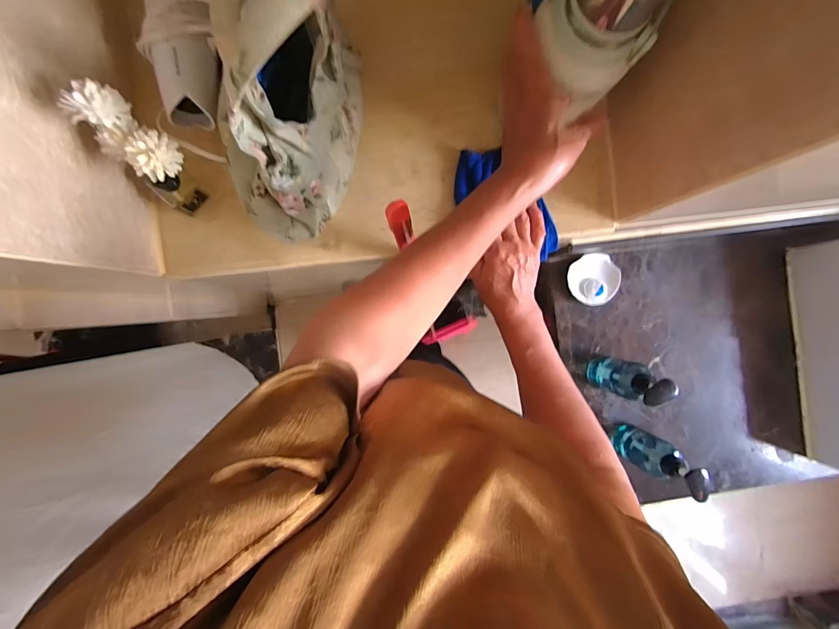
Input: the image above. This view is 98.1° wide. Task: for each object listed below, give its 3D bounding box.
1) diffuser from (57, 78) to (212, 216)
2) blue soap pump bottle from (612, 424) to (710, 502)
[{"bbox_3d":[-0.262,-0.152,0.354,0.073,0.147,0.059,44,88,-4],"label":"diffuser"},{"bbox_3d":[0.387,0.232,0.591,0.054,0.153,0.056,25,89,-4],"label":"blue soap pump bottle"}]

